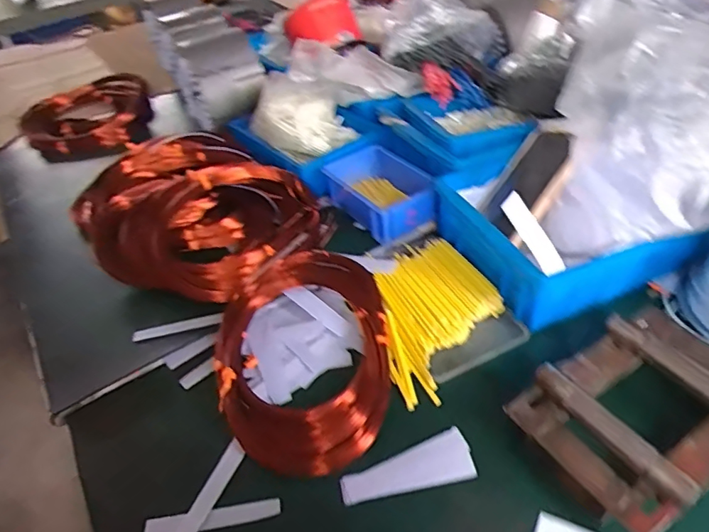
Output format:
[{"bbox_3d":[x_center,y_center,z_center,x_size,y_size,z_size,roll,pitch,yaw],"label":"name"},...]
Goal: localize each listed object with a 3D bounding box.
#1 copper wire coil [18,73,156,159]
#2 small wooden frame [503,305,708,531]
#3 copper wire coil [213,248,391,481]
[{"bbox_3d":[-0.496,-0.266,0.935,0.238,0.103,0.199,-2,43,6],"label":"copper wire coil"},{"bbox_3d":[0.244,0.115,0.424,0.212,0.041,0.137,-26,45,-19],"label":"small wooden frame"},{"bbox_3d":[-0.054,0.078,0.505,0.173,0.046,0.250,-5,42,3],"label":"copper wire coil"}]

